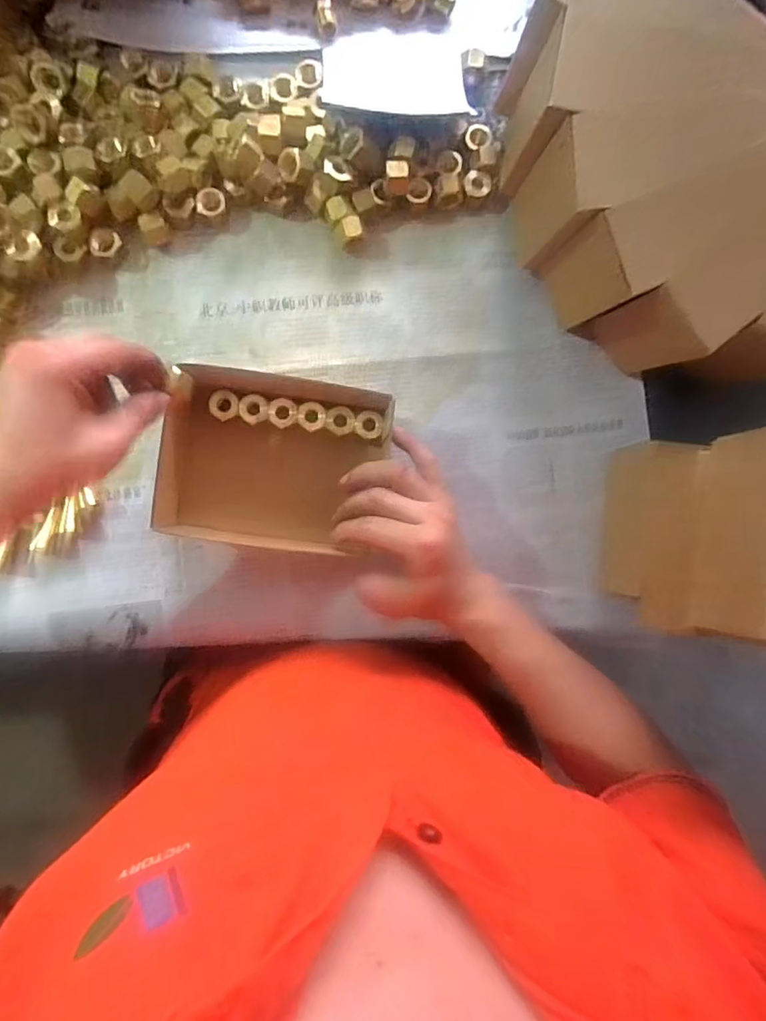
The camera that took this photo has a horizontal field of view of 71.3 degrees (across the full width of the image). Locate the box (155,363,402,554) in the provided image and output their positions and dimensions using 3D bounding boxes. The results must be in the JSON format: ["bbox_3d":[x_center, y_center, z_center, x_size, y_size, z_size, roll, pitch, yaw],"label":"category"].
[{"bbox_3d":[-0.083,-0.035,0.406,0.161,0.043,0.127,8,90,-6],"label":"box"}]

